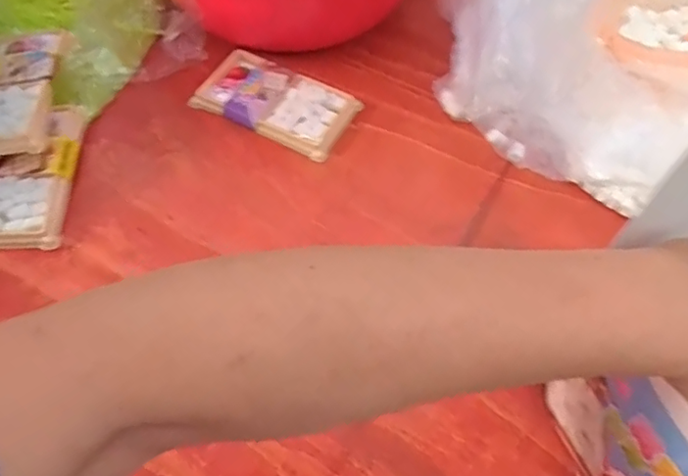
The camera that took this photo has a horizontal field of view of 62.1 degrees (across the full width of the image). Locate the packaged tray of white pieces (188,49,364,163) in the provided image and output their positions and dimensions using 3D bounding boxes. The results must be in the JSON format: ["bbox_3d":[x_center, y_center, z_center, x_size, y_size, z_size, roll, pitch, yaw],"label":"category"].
[{"bbox_3d":[-0.061,-0.125,0.522,0.138,0.013,0.077,25,62,13],"label":"packaged tray of white pieces"}]

